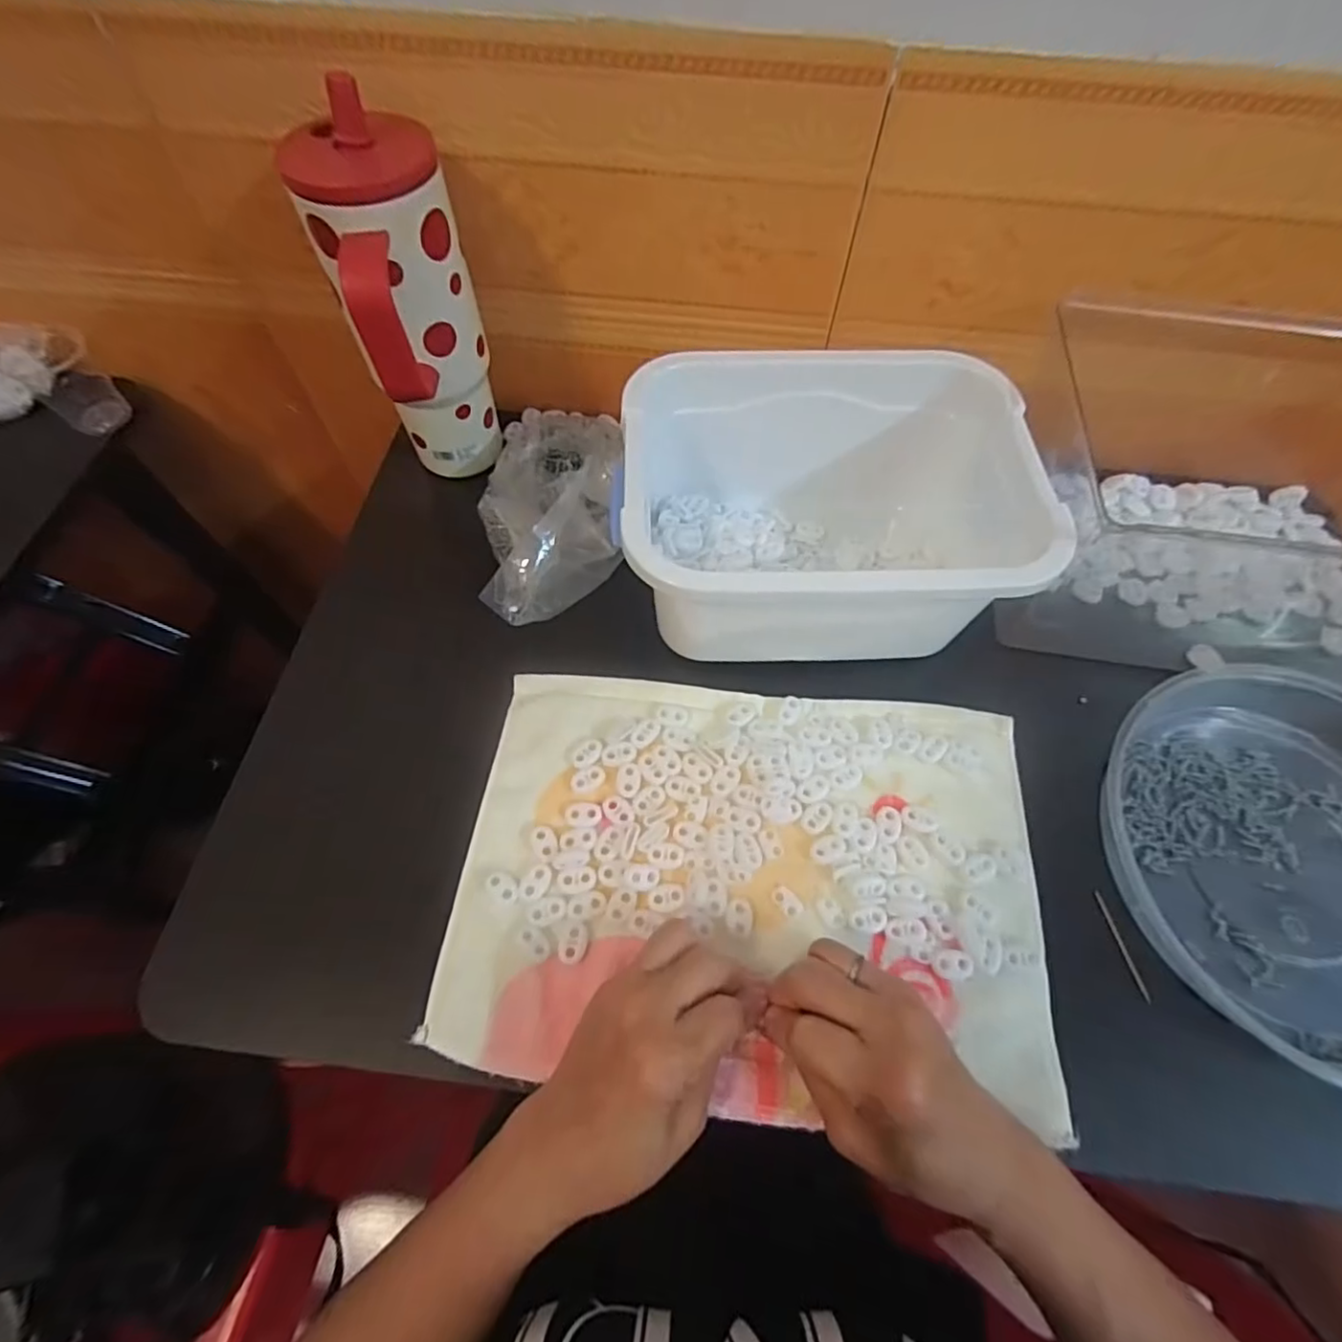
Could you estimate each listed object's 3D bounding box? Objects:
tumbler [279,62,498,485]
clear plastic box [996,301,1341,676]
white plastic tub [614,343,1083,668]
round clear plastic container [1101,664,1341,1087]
[{"bbox_3d":[-0.165,-0.218,0.417,0.082,0.209,0.107,-18,66,-11],"label":"tumbler"},{"bbox_3d":[0.402,-0.117,0.433,0.291,0.105,0.215,10,64,3],"label":"clear plastic box"},{"bbox_3d":[0.095,-0.109,0.417,0.248,0.113,0.183,-1,64,-2],"label":"white plastic tub"},{"bbox_3d":[0.377,0.105,0.362,0.204,0.037,0.226,-16,65,-10],"label":"round clear plastic container"}]

